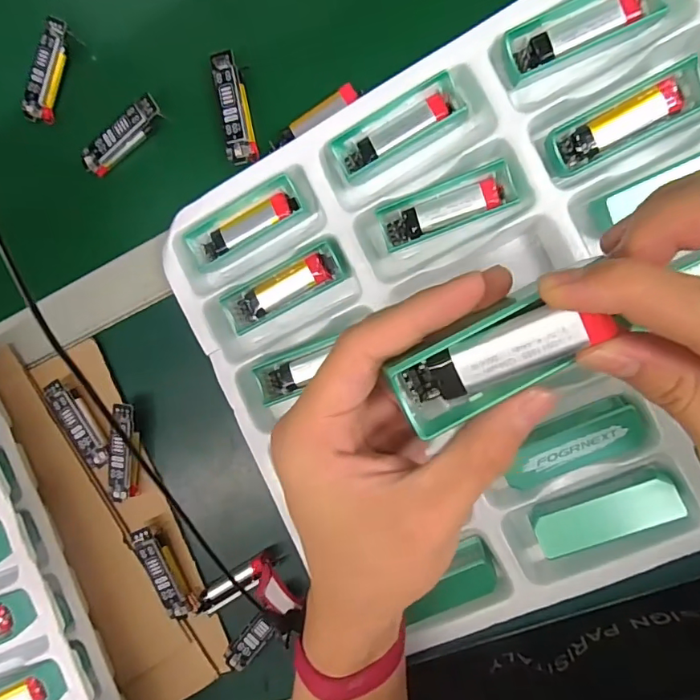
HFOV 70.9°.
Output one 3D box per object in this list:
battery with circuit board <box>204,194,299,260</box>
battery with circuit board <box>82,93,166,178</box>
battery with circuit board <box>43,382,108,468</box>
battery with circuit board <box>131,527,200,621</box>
[{"bbox_3d":[-0.065,-0.080,0.317,0.067,0.010,0.018,-27,89,11],"label":"battery with circuit board"},{"bbox_3d":[-0.161,-0.150,0.345,0.067,0.015,0.016,-35,87,11],"label":"battery with circuit board"},{"bbox_3d":[-0.197,0.053,0.354,0.015,0.013,0.067,-32,88,11],"label":"battery with circuit board"},{"bbox_3d":[-0.132,0.158,0.346,0.016,0.022,0.068,-27,89,11],"label":"battery with circuit board"}]

